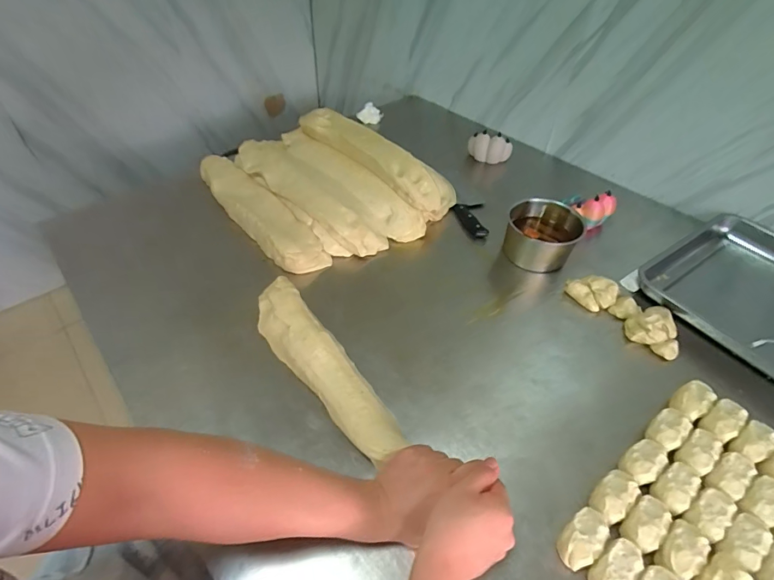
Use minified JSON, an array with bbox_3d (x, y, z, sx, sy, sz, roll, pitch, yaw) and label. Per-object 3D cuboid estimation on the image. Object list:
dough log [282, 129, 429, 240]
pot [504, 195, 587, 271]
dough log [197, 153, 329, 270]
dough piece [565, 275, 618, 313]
[{"bbox_3d":[-0.132,-0.301,1.075,0.112,0.090,0.583,-29,53,-27],"label":"dough log"},{"bbox_3d":[0.337,-0.119,0.862,0.144,0.105,0.152,1,47,-1],"label":"pot"},{"bbox_3d":[-0.331,-0.208,0.968,0.114,0.086,0.523,-29,53,-28],"label":"dough log"},{"bbox_3d":[0.407,0.002,0.789,0.092,0.040,0.062,28,50,23],"label":"dough piece"}]

